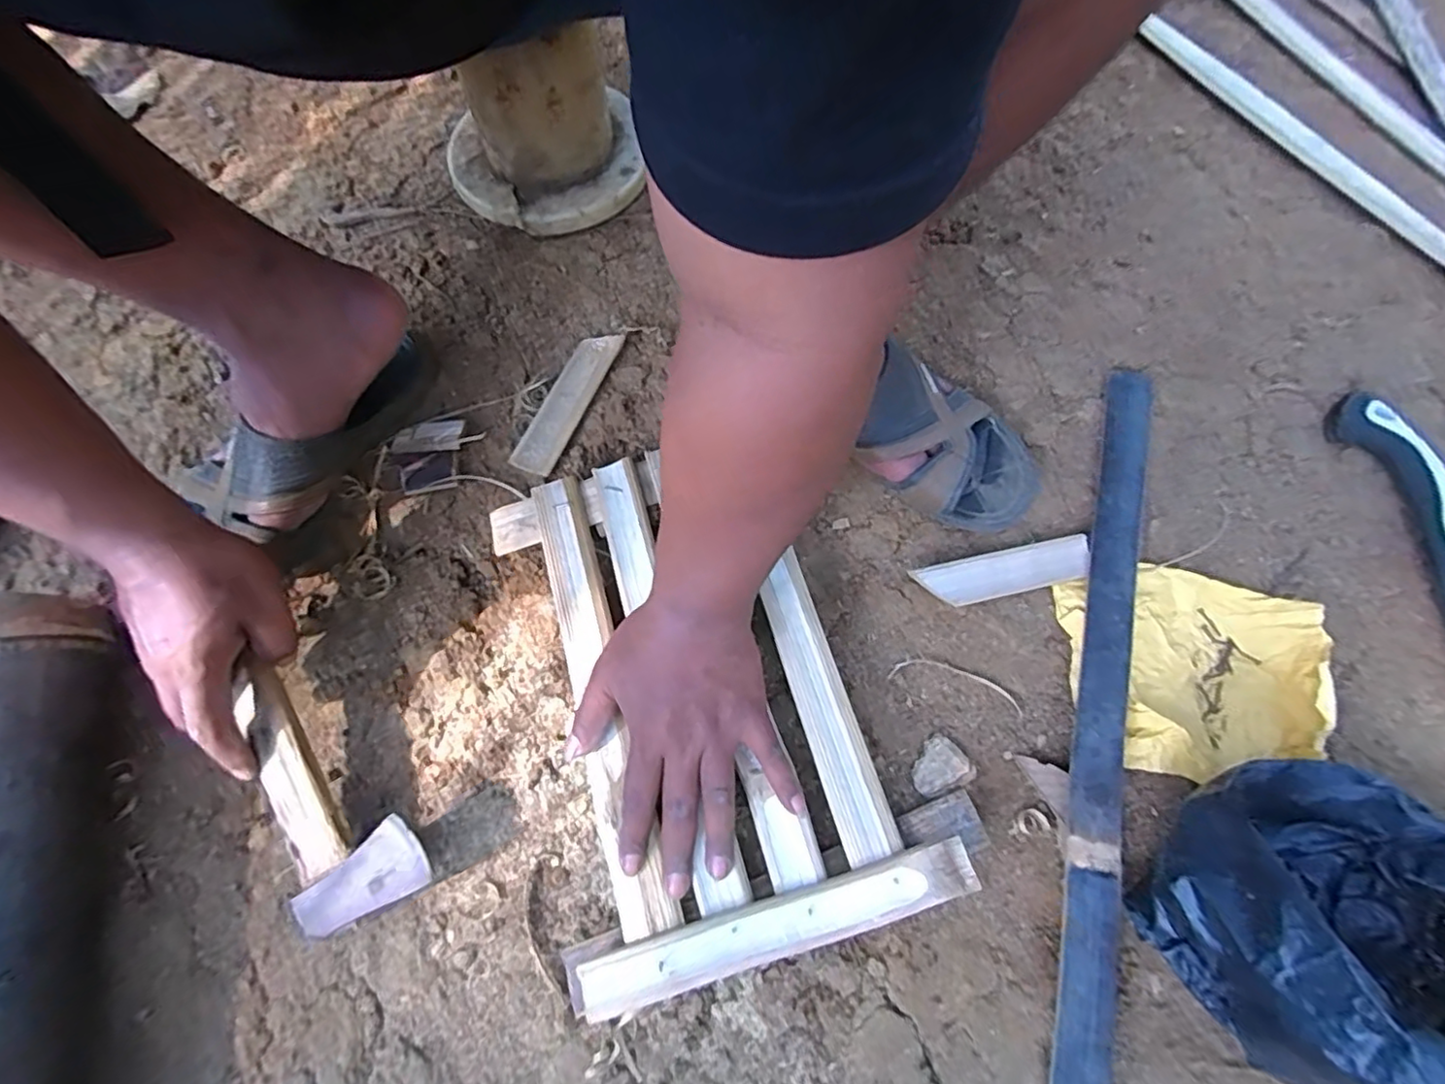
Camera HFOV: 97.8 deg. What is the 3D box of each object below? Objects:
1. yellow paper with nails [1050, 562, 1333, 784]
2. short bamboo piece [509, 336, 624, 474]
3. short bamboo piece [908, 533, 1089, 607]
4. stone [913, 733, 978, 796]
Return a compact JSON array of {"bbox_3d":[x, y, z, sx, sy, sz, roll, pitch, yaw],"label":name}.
[{"bbox_3d":[0.321,0.086,0.436,0.163,0.024,0.143,11,69,6],"label":"yellow paper with nails"},{"bbox_3d":[-0.133,-0.122,0.541,0.034,0.013,0.145,21,71,9],"label":"short bamboo piece"},{"bbox_3d":[0.210,0.023,0.469,0.132,0.020,0.034,-13,69,-3],"label":"short bamboo piece"},{"bbox_3d":[0.147,0.155,0.431,0.039,0.007,0.036,-35,72,-11],"label":"stone"}]

